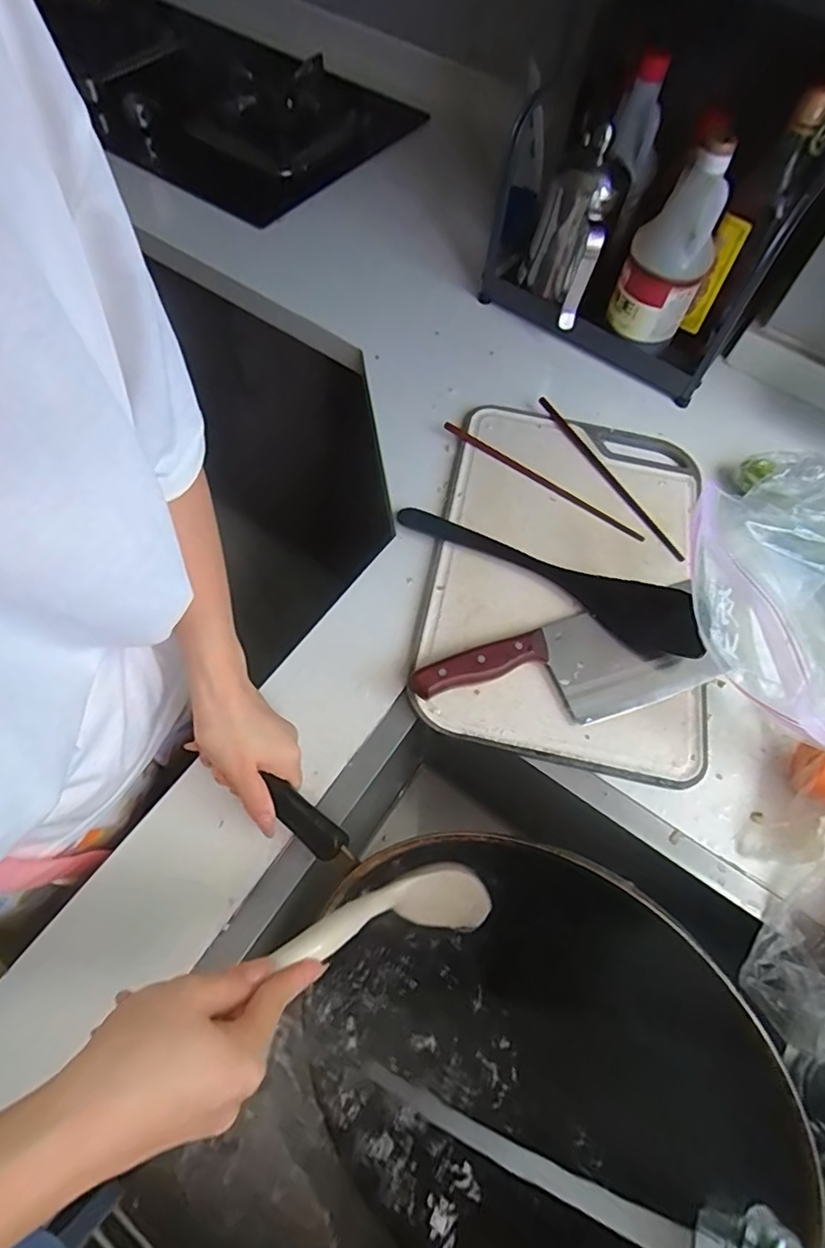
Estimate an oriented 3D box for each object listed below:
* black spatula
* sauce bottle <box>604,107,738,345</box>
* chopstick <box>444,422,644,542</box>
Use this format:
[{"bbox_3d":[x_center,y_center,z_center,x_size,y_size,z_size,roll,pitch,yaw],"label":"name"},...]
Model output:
[{"bbox_3d":[0.121,-0.048,0.540,0.297,0.043,0.075,20,64,6],"label":"black spatula"},{"bbox_3d":[0.275,-0.402,0.601,0.081,0.181,0.088,21,64,7],"label":"sauce bottle"},{"bbox_3d":[0.136,-0.156,0.613,0.245,0.010,0.012,33,66,14],"label":"chopstick"}]

